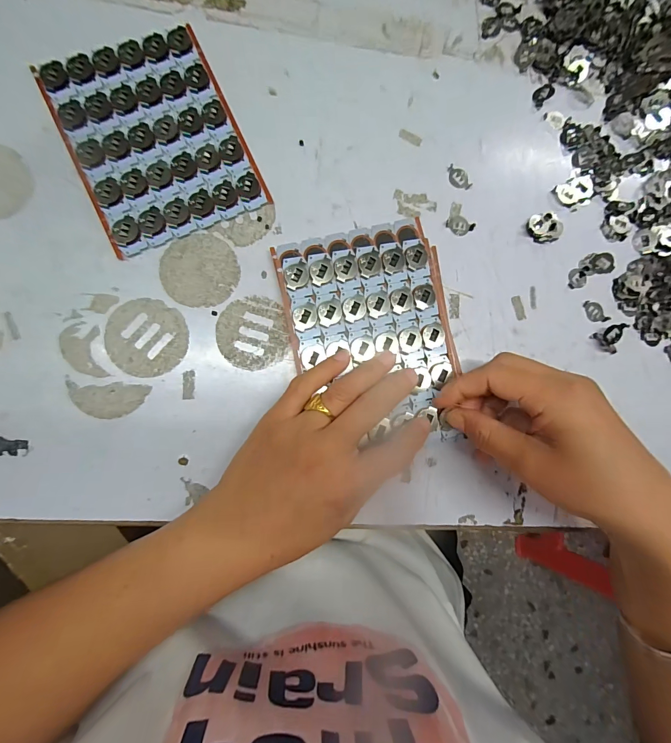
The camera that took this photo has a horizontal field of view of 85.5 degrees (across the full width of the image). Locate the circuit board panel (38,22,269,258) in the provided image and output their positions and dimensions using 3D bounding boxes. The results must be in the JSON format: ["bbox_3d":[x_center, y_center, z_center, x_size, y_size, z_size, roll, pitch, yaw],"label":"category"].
[{"bbox_3d":[-0.130,-0.169,0.264,0.114,0.006,0.142,-25,89,-9],"label":"circuit board panel"}]

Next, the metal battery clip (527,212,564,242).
[{"bbox_3d":[0.174,-0.119,0.299,0.029,0.007,0.023,-2,86,-8],"label":"metal battery clip"}]

